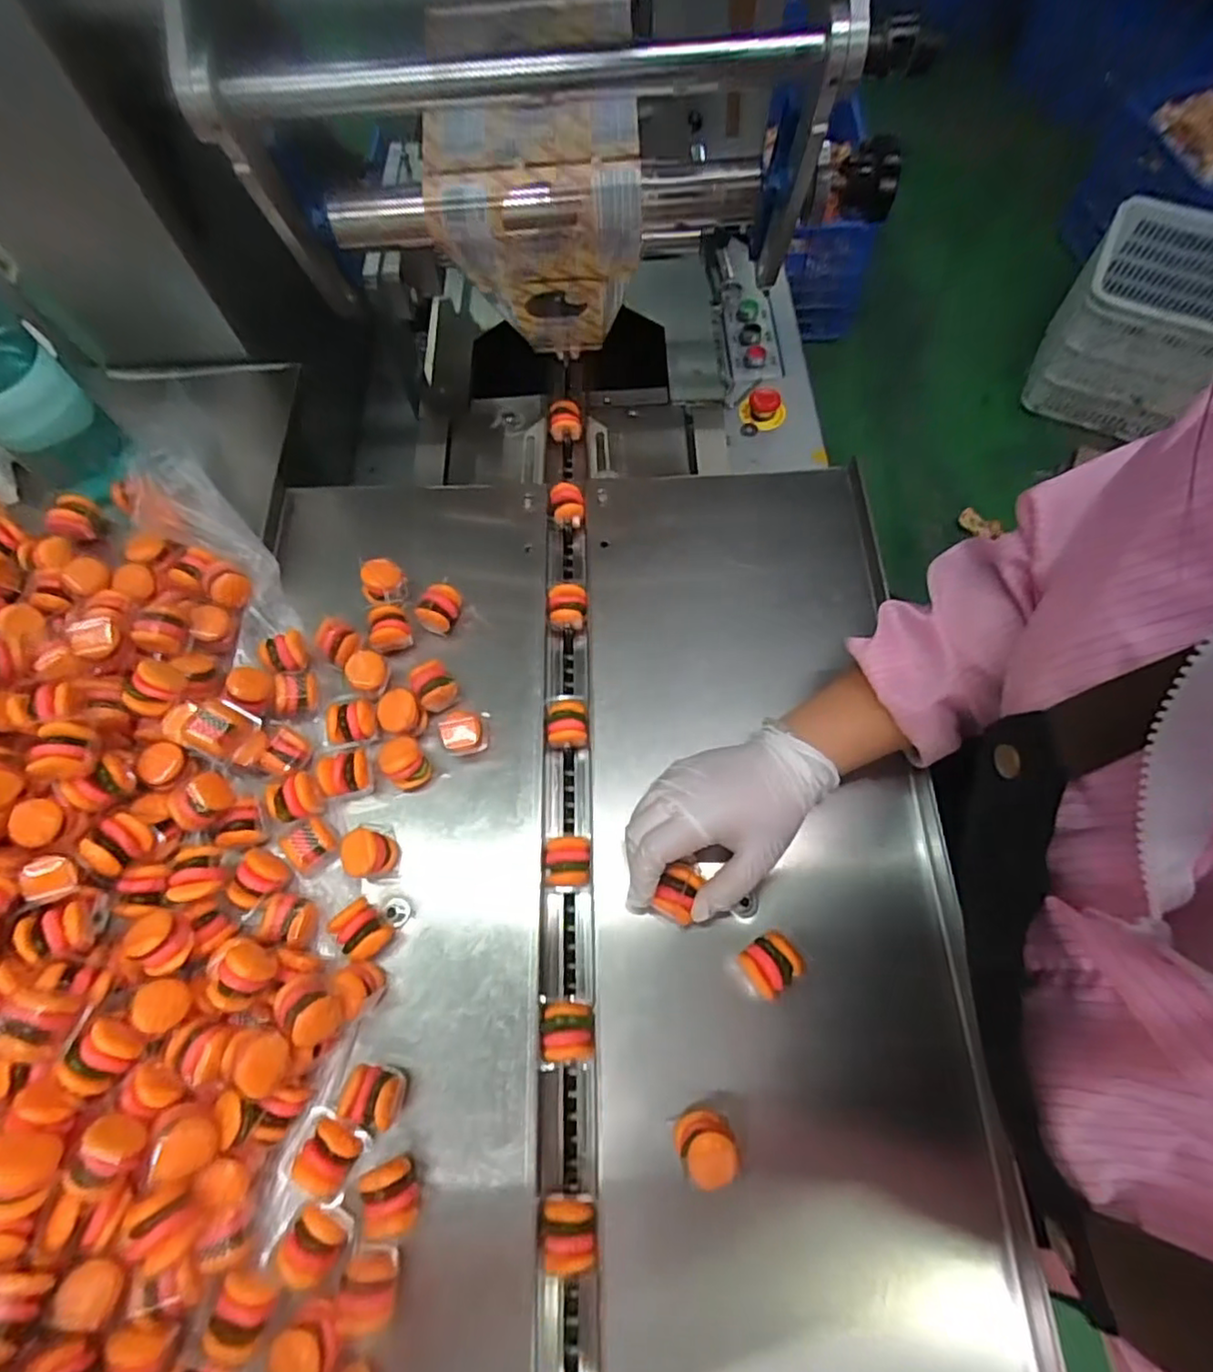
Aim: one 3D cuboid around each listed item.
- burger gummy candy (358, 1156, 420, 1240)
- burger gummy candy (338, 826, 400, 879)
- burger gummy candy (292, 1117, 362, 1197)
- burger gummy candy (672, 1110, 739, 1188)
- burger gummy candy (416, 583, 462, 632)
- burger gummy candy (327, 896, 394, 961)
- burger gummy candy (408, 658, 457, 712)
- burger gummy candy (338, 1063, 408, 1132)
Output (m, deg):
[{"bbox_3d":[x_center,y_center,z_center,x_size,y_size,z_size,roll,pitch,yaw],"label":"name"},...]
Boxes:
[{"bbox_3d":[-0.118,0.282,0.360,0.029,0.030,0.033,-16,67,-5],"label":"burger gummy candy"},{"bbox_3d":[-0.159,0.113,0.434,0.031,0.034,0.032,-1,66,2],"label":"burger gummy candy"},{"bbox_3d":[-0.156,0.268,0.370,0.028,0.026,0.032,30,70,14],"label":"burger gummy candy"},{"bbox_3d":[0.056,0.258,0.364,0.030,0.035,0.033,-1,66,2],"label":"burger gummy candy"},{"bbox_3d":[-0.130,-0.060,0.509,0.025,0.035,0.031,22,69,11],"label":"burger gummy candy"},{"bbox_3d":[-0.156,0.158,0.417,0.027,0.029,0.034,-42,71,-15],"label":"burger gummy candy"},{"bbox_3d":[-0.128,0.001,0.483,0.028,0.030,0.030,-36,70,-13],"label":"burger gummy candy"},{"bbox_3d":[-0.132,0.235,0.373,0.032,0.033,0.025,12,67,7],"label":"burger gummy candy"}]

